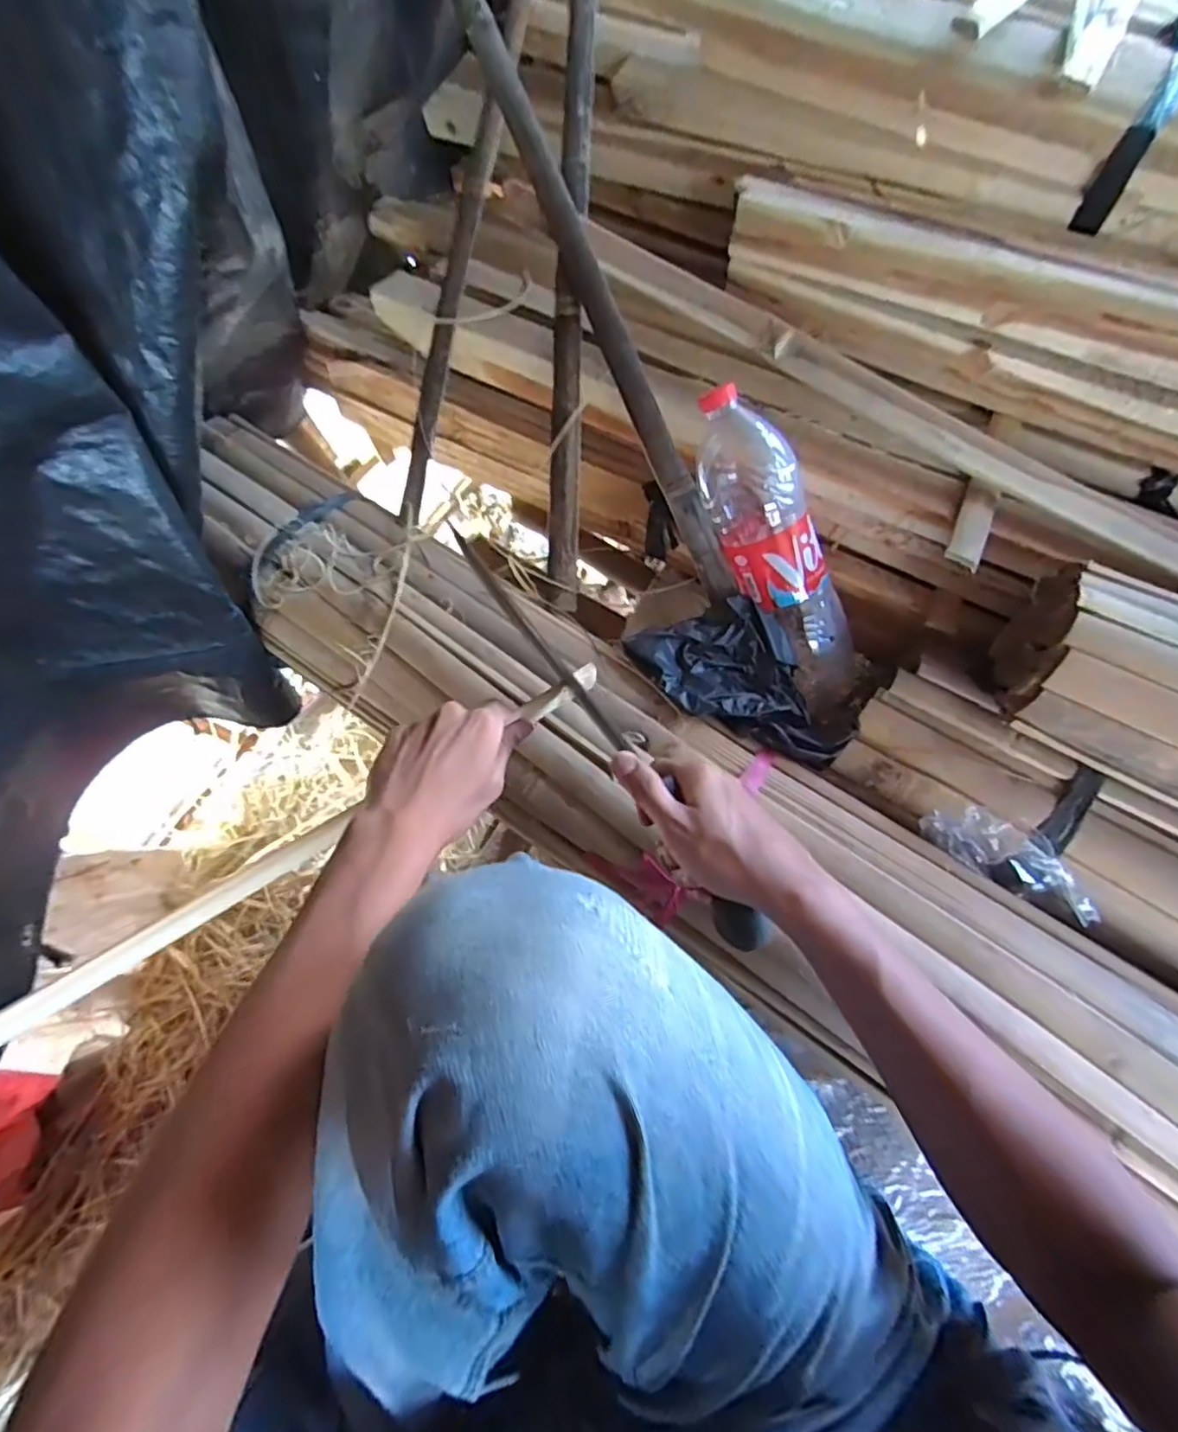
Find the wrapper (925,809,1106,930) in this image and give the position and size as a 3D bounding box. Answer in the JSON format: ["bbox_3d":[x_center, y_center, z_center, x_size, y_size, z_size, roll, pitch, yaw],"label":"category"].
[{"bbox_3d":[0.343,0.114,0.495,0.134,0.046,0.038,29,71,12],"label":"wrapper"}]

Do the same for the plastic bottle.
[{"bbox_3d":[0.183,-0.140,0.589,0.083,0.083,0.337,-37,112,-13],"label":"plastic bottle"}]

